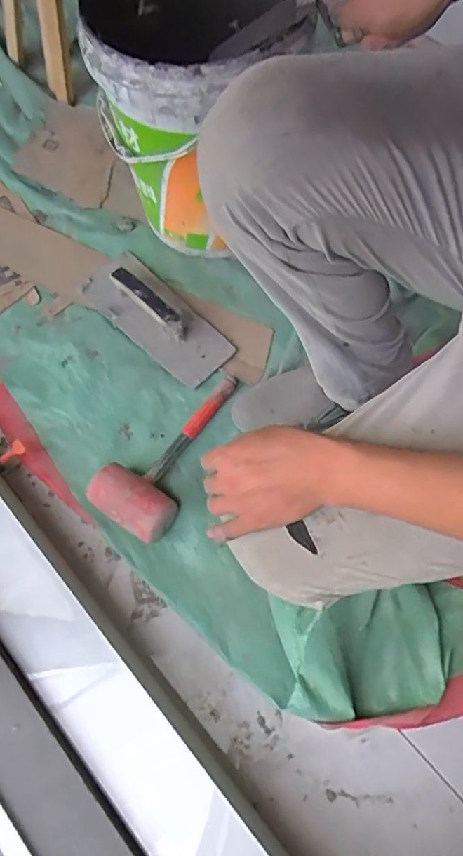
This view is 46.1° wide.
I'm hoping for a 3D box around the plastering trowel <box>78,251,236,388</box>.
[{"bbox_3d":[-0.131,-0.201,0.914,0.120,0.062,0.288,-43,71,-13],"label":"plastering trowel"}]

